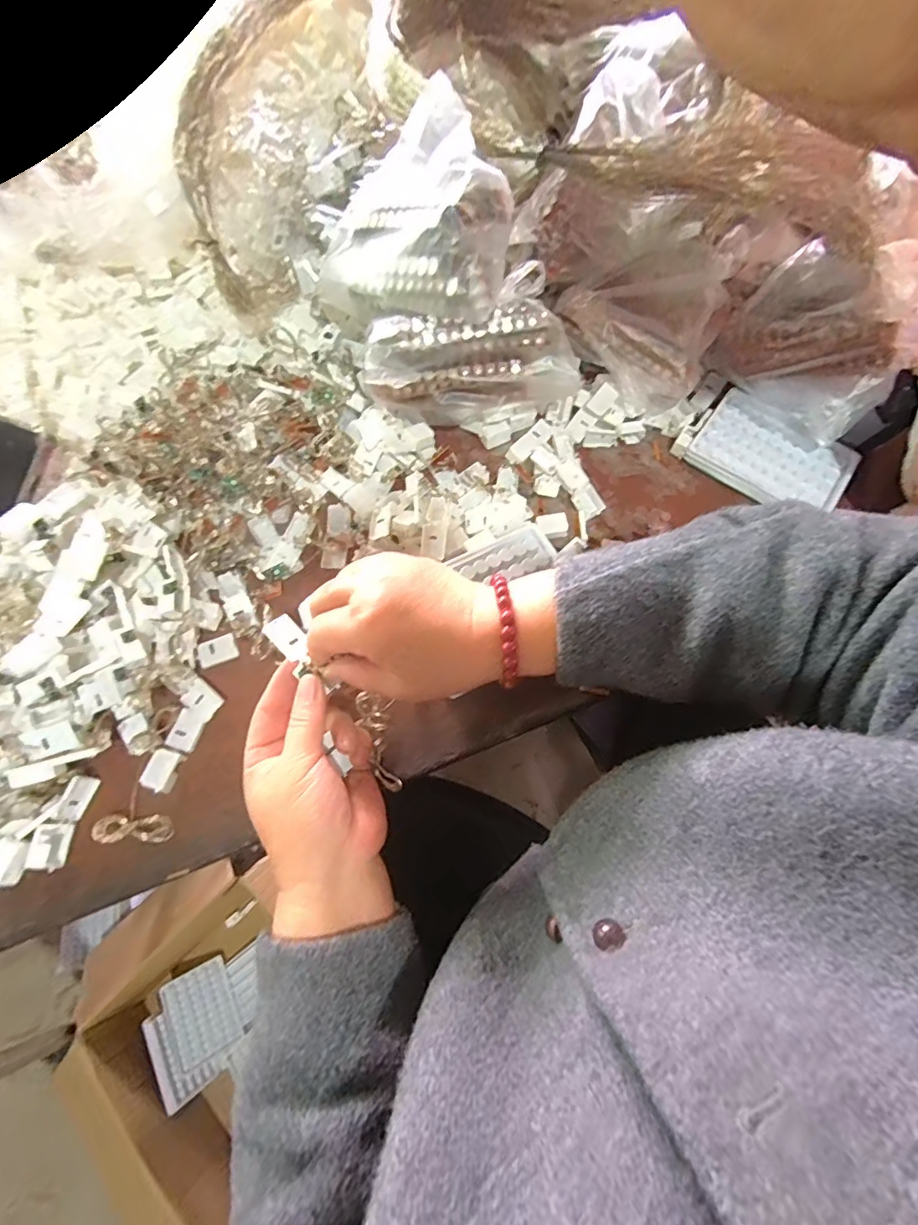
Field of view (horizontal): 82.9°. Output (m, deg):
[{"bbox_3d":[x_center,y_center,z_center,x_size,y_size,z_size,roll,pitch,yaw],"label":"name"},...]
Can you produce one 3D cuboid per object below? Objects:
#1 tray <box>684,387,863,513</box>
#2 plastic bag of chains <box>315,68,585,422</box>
[{"bbox_3d":[0.281,-0.140,0.466,0.129,0.017,0.087,34,69,11],"label":"tray"},{"bbox_3d":[-0.008,-0.256,0.399,0.188,0.153,0.129,-6,67,-6],"label":"plastic bag of chains"}]

